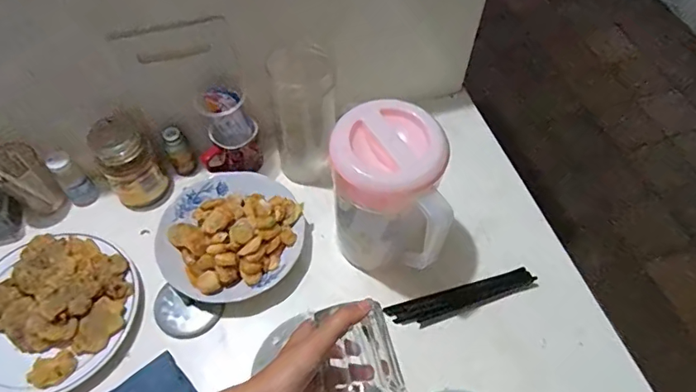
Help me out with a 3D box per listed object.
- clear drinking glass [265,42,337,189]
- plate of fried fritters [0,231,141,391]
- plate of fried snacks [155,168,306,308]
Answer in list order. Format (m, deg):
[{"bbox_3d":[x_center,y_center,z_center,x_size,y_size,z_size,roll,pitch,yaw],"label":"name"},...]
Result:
[{"bbox_3d":[-0.061,-0.100,0.672,0.080,0.223,0.064,-4,58,-3],"label":"clear drinking glass"},{"bbox_3d":[-0.380,0.143,0.603,0.198,0.047,0.214,0,58,-1],"label":"plate of fried fritters"},{"bbox_3d":[-0.161,0.045,0.663,0.191,0.050,0.197,0,58,-1],"label":"plate of fried snacks"}]

